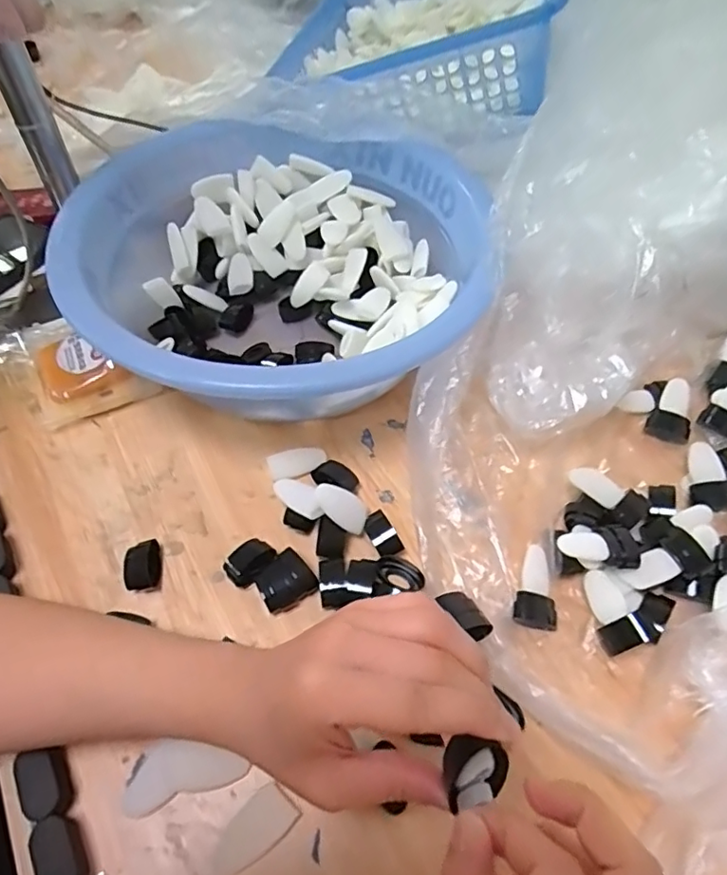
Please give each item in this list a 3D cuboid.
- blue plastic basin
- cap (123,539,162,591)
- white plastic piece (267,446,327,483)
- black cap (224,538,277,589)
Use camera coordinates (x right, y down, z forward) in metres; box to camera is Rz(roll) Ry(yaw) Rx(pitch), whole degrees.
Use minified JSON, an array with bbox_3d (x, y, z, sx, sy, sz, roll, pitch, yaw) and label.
[{"bbox_3d":[-0.056,-0.142,0.464,0.318,0.108,0.329,1,55,-1],"label":"blue plastic basin"},{"bbox_3d":[-0.147,0.087,0.371,0.023,0.016,0.033,-13,57,-10],"label":"cap"},{"bbox_3d":[-0.051,0.020,0.427,0.043,0.011,0.024,-18,58,-13],"label":"white plastic piece"},{"bbox_3d":[-0.078,0.085,0.378,0.022,0.012,0.033,37,62,22],"label":"black cap"}]

